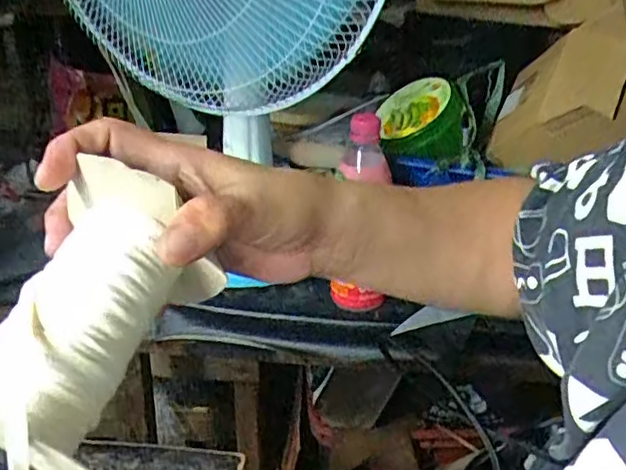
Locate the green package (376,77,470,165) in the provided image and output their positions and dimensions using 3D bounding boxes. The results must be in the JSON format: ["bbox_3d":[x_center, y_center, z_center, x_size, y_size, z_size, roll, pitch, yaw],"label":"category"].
[{"bbox_3d":[0.123,-0.122,0.695,0.094,0.062,0.119,-21,44,15],"label":"green package"}]

